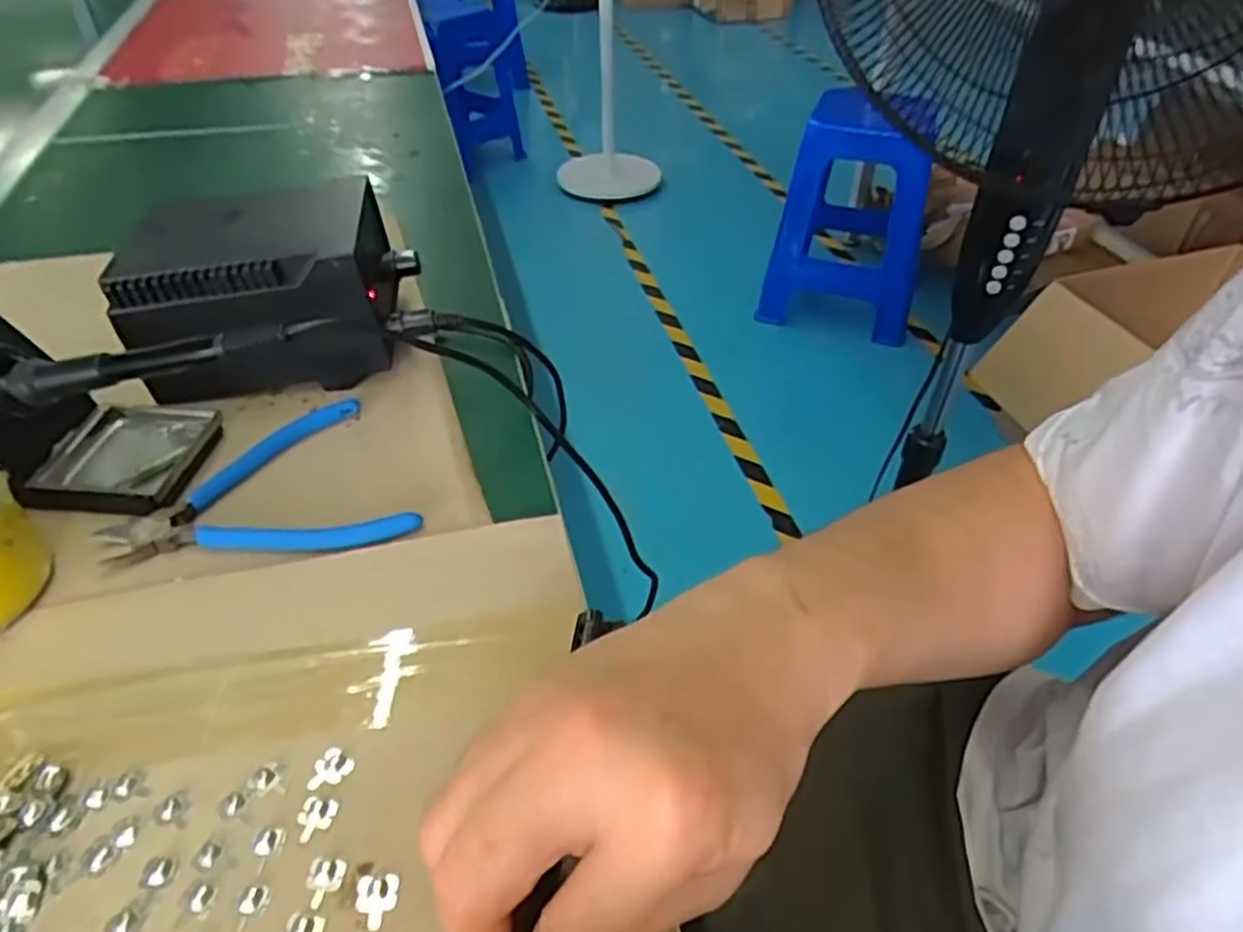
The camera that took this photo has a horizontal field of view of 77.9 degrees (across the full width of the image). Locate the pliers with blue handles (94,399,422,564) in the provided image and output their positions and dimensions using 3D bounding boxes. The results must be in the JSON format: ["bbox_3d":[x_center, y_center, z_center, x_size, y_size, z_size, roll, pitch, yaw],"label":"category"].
[{"bbox_3d":[-0.182,0.006,0.401,0.144,0.007,0.108,-8,42,-10],"label":"pliers with blue handles"}]

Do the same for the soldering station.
[{"bbox_3d":[-0.208,-0.106,0.470,0.158,0.090,0.116,-7,42,-9],"label":"soldering station"}]

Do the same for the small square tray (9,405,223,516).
[{"bbox_3d":[-0.263,-0.006,0.407,0.082,0.012,0.078,3,42,2],"label":"small square tray"}]

